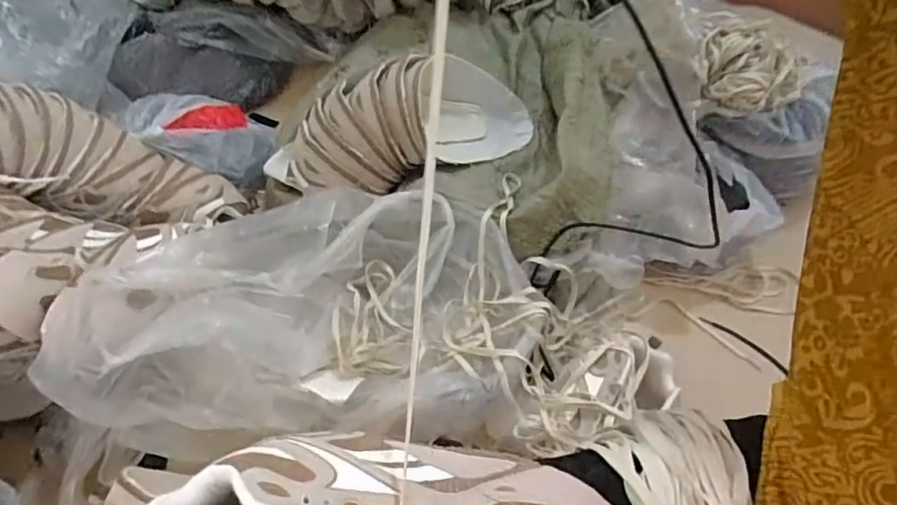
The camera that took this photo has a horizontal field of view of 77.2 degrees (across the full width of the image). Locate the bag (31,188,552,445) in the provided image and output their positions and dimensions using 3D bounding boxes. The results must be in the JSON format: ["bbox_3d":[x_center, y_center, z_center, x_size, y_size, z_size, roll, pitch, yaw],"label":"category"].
[{"bbox_3d":[-0.147,0.059,0.694,0.520,0.188,0.310,-2,55,-3],"label":"bag"}]

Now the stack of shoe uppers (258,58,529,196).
[{"bbox_3d":[-0.057,-0.189,0.848,0.417,0.141,0.141,-21,58,-16],"label":"stack of shoe uppers"}]

